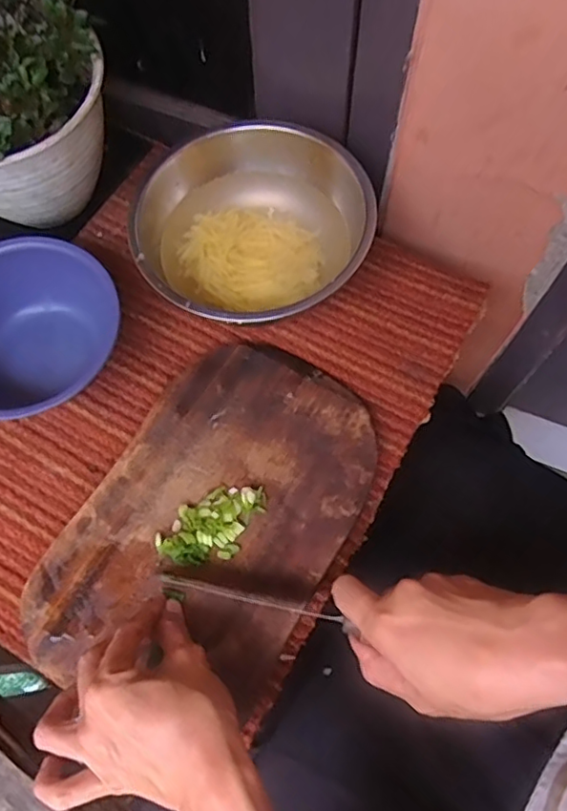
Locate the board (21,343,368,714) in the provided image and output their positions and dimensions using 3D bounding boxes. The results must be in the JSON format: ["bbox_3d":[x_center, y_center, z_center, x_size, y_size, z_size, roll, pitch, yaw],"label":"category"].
[{"bbox_3d":[-0.051,0.084,0.438,0.177,0.019,0.278,30,72,12],"label":"board"}]

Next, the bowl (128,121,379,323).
[{"bbox_3d":[-0.025,-0.143,0.493,0.186,0.061,0.189,24,71,11],"label":"bowl"}]

